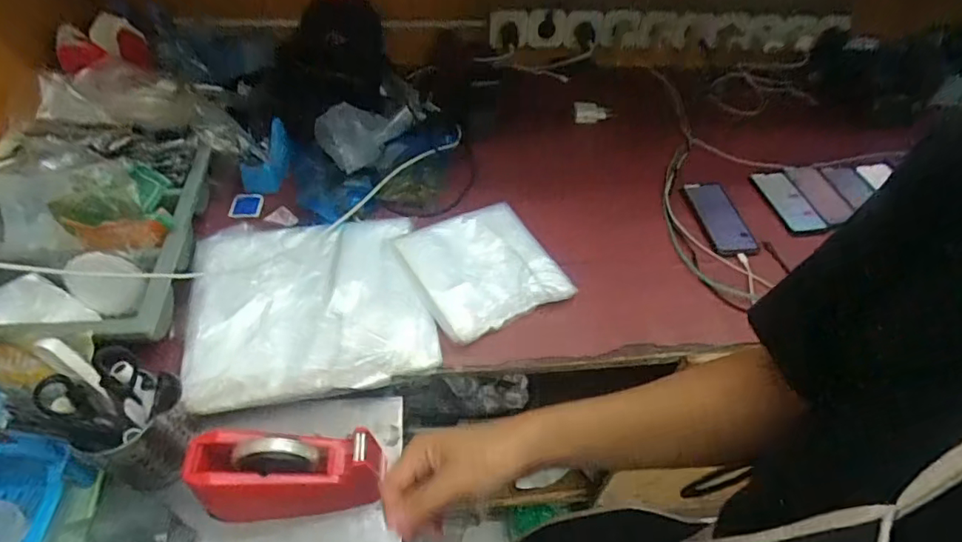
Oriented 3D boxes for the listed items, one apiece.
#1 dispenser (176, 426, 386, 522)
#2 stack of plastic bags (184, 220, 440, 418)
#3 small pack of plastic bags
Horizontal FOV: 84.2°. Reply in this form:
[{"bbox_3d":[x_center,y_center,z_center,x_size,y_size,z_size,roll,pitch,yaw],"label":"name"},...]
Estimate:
[{"bbox_3d":[-0.215,0.228,0.609,0.199,0.107,0.074,-3,50,-8],"label":"dispenser"},{"bbox_3d":[-0.242,0.038,0.767,0.318,0.039,0.291,-7,50,-11],"label":"stack of plastic bags"},{"bbox_3d":[-0.001,-0.014,0.819,0.213,0.028,0.211,-20,54,-21],"label":"small pack of plastic bags"}]

